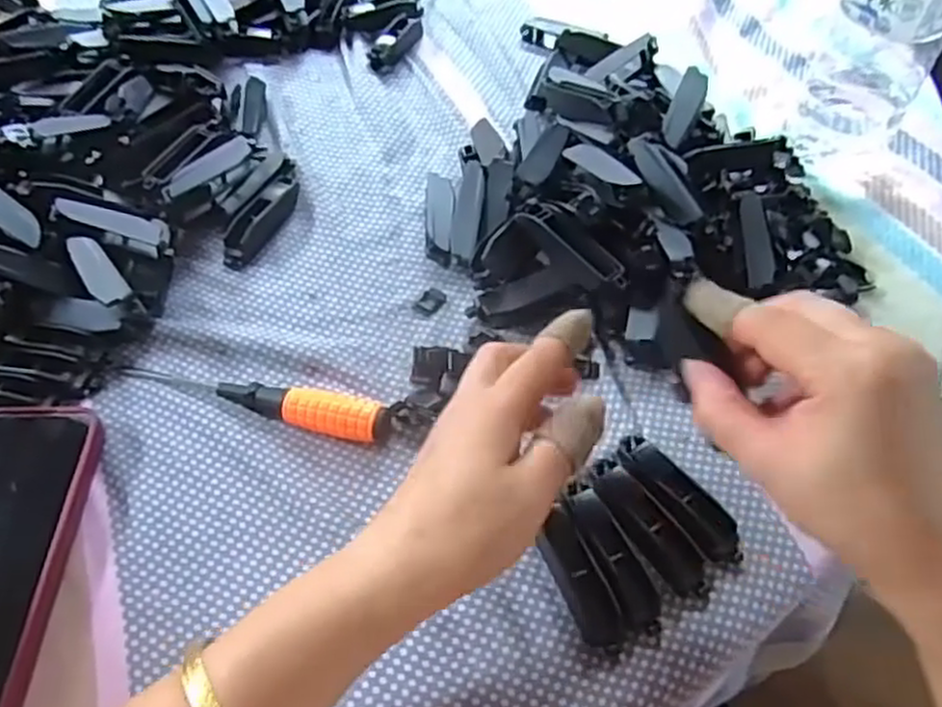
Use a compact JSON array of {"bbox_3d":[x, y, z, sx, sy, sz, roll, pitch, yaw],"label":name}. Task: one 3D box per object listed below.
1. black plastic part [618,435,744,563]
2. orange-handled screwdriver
[{"bbox_3d":[0.100,0.069,0.359,0.021,0.017,0.074,-36,61,-21],"label":"black plastic part"},{"bbox_3d":[-0.116,0.023,0.394,0.157,0.020,0.020,13,56,11],"label":"orange-handled screwdriver"}]

